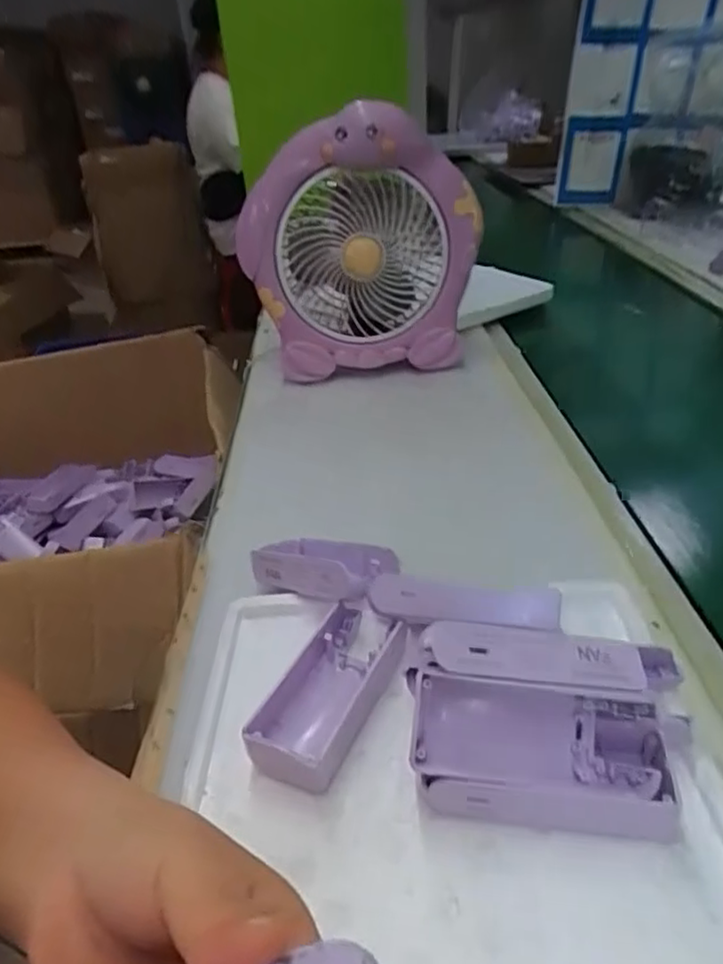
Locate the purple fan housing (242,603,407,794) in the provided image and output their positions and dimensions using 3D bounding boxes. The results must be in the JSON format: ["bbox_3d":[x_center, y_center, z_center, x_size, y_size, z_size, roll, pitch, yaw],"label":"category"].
[{"bbox_3d":[-0.017,0.115,0.354,0.047,0.031,0.106,14,36,28],"label":"purple fan housing"}]

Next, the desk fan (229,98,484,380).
[{"bbox_3d":[-0.006,-0.268,0.758,0.263,0.283,0.110,-7,32,-2],"label":"desk fan"}]

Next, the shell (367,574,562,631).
[{"bbox_3d":[0.055,0.068,0.364,0.104,0.025,0.015,5,33,16],"label":"shell"}]

